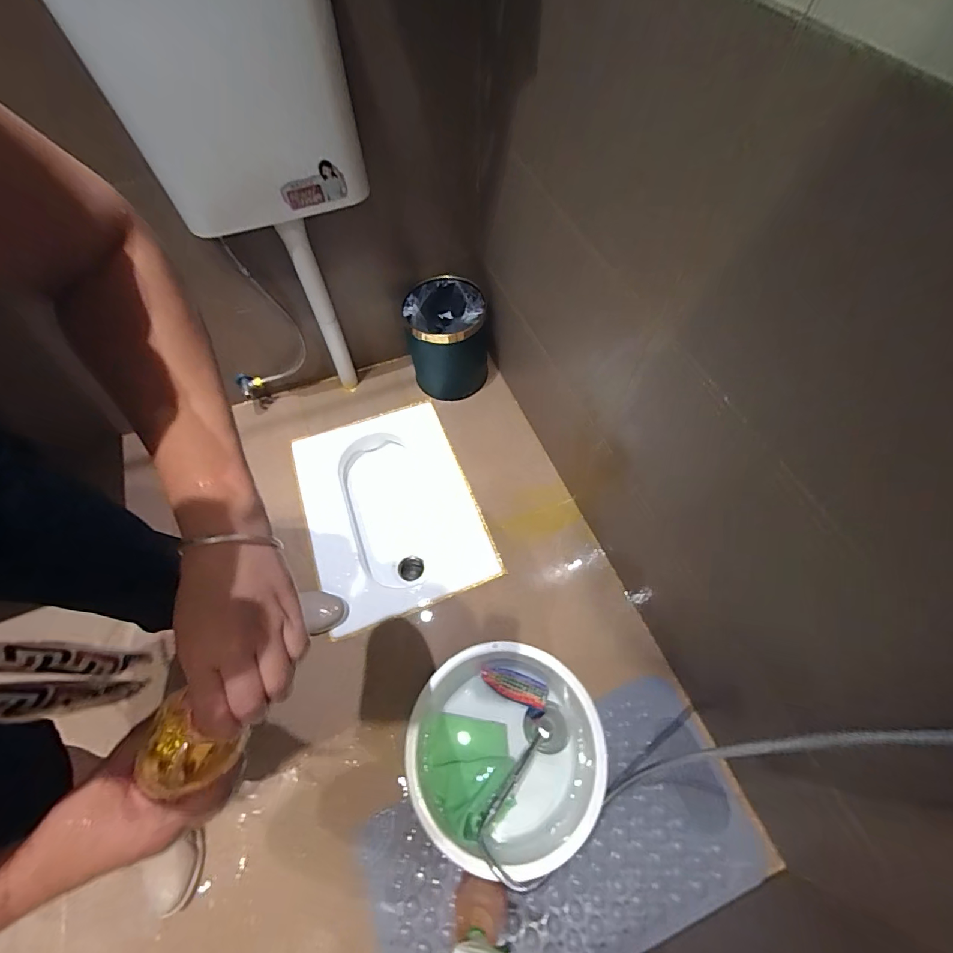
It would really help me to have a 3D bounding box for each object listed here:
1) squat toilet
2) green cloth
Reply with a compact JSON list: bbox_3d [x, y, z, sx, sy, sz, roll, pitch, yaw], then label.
[{"bbox_3d":[-0.234,0.111,1.200,0.426,0.163,0.573,-21,64,-10],"label":"squat toilet"},{"bbox_3d":[-0.022,0.552,0.792,0.179,0.078,0.176,5,62,3],"label":"green cloth"}]

